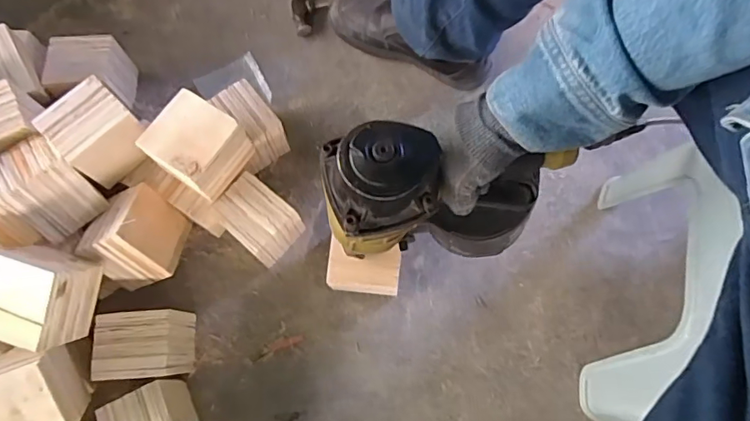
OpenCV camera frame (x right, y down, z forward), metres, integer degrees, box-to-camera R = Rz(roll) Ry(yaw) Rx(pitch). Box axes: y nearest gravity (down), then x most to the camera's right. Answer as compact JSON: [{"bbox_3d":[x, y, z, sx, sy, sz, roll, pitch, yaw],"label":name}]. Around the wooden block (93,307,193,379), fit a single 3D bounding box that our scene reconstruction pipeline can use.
[{"bbox_3d":[-0.299,0.178,0.680,0.104,0.098,0.086,-5,75,1],"label":"wooden block"}]

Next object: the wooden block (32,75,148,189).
[{"bbox_3d":[-0.354,-0.101,0.662,0.098,0.096,0.097,-43,77,-10],"label":"wooden block"}]

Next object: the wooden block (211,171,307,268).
[{"bbox_3d":[-0.160,0.015,0.722,0.104,0.096,0.087,43,81,12],"label":"wooden block"}]

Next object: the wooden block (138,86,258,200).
[{"bbox_3d":[-0.227,-0.084,0.655,0.094,0.080,0.096,35,78,10],"label":"wooden block"}]

